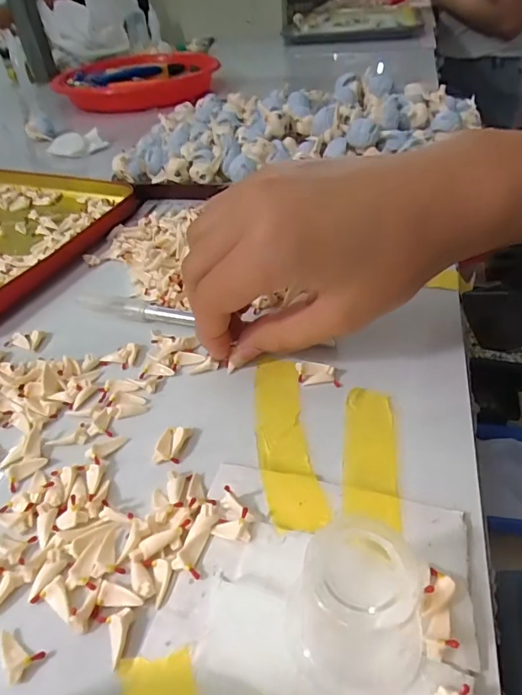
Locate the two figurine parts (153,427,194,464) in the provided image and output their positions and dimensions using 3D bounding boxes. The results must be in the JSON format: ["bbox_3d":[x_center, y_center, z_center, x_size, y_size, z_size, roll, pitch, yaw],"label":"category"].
[{"bbox_3d":[-0.036,0.040,0.193,0.010,0.006,0.018,8,42,16],"label":"two figurine parts"}]

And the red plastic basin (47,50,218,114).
[{"bbox_3d":[-0.166,-0.369,0.652,0.203,0.032,0.185,-3,42,3],"label":"red plastic basin"}]

